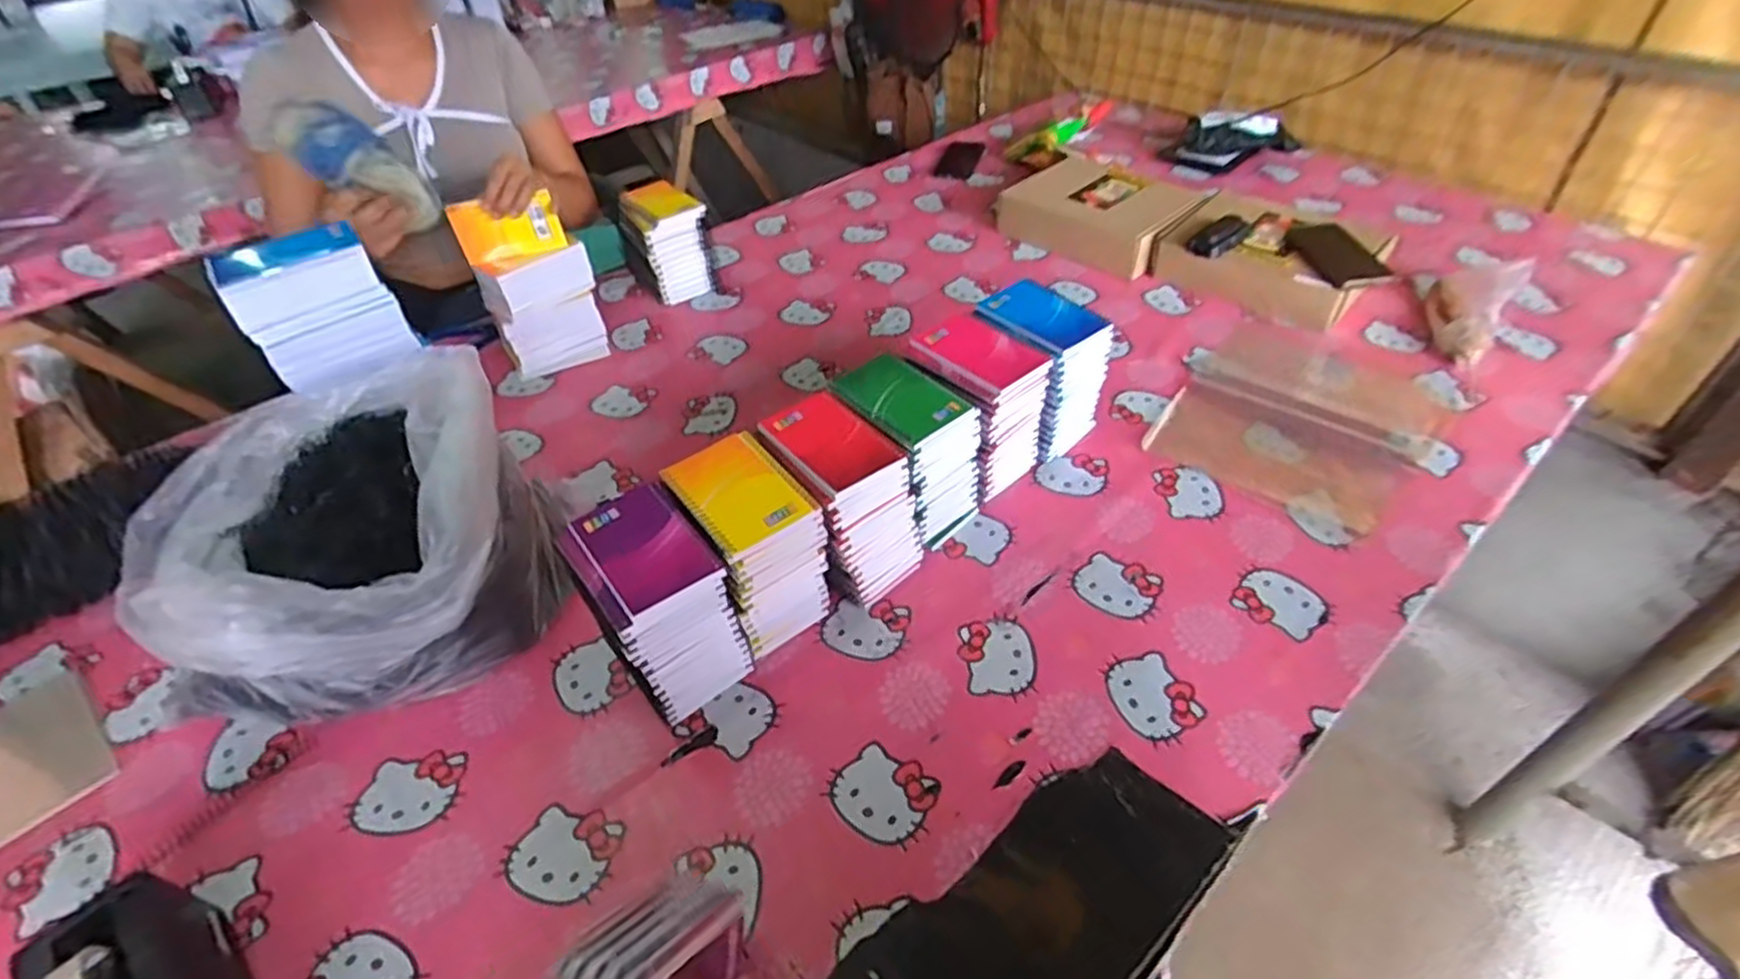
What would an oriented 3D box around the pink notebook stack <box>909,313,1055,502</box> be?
[{"bbox_3d":[0.117,-0.090,0.848,0.103,0.167,0.129,-32,51,-27],"label":"pink notebook stack"}]

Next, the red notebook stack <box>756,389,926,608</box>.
[{"bbox_3d":[-0.030,0.013,0.752,0.103,0.168,0.138,-31,50,-26],"label":"red notebook stack"}]

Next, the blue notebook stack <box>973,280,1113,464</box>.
[{"bbox_3d":[0.198,-0.135,0.884,0.107,0.170,0.136,-26,48,-22],"label":"blue notebook stack"}]

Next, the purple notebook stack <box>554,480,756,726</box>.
[{"bbox_3d":[-0.185,0.103,0.668,0.096,0.168,0.127,-29,49,-24],"label":"purple notebook stack"}]

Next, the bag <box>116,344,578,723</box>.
[{"bbox_3d":[-0.490,0.052,0.714,0.320,0.206,0.292,-10,44,-7],"label":"bag"}]

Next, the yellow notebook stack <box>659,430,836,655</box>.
[{"bbox_3d":[-0.108,0.057,0.708,0.095,0.173,0.126,-29,49,-24],"label":"yellow notebook stack"}]

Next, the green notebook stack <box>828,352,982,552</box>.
[{"bbox_3d":[0.040,-0.037,0.800,0.105,0.167,0.128,-34,51,-28],"label":"green notebook stack"}]

